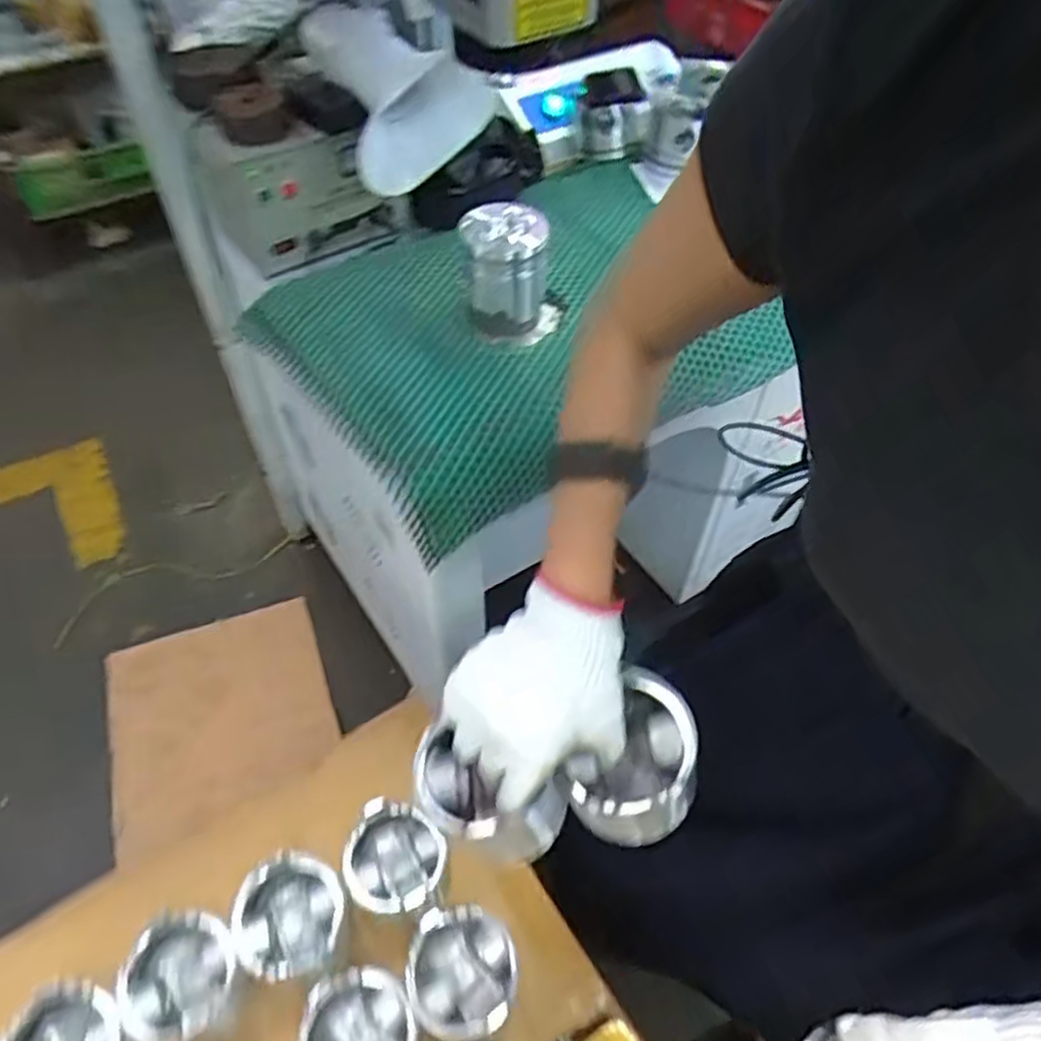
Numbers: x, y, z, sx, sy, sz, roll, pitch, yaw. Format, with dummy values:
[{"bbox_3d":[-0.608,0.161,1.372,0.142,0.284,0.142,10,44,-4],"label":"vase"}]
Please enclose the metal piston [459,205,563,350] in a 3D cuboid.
[{"bbox_3d":[-0.009,-0.265,0.834,0.112,0.131,0.112,6,52,3],"label":"metal piston"}]

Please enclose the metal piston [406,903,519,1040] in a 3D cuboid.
[{"bbox_3d":[-0.050,0.386,0.645,0.086,0.073,0.094,1,52,-1],"label":"metal piston"}]

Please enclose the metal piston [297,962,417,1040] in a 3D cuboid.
[{"bbox_3d":[-0.129,0.420,0.610,0.086,0.086,0.093,1,52,-1],"label":"metal piston"}]

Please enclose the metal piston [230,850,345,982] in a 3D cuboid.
[{"bbox_3d":[-0.201,0.354,0.670,0.088,0.072,0.093,1,52,-1],"label":"metal piston"}]

